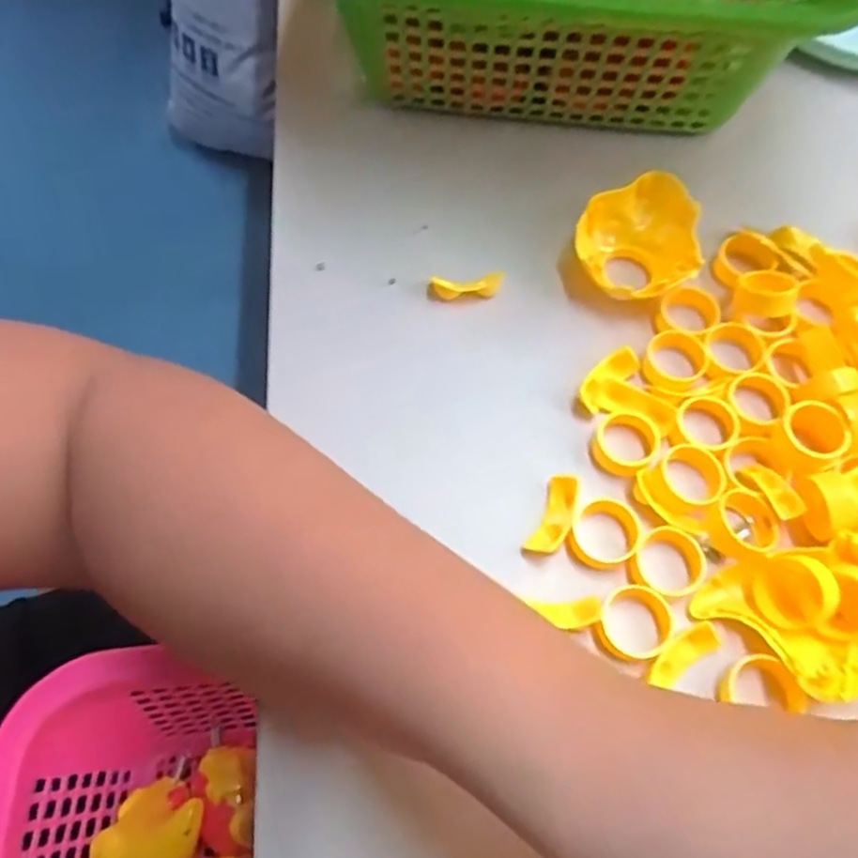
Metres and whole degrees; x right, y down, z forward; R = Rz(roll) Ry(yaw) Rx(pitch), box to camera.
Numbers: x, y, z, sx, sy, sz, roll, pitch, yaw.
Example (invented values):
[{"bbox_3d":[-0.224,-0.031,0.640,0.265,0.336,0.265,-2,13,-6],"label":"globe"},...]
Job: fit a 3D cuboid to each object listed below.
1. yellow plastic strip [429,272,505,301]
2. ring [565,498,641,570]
[{"bbox_3d":[0.018,-0.066,0.318,0.032,0.004,0.011,-3,64,-1],"label":"yellow plastic strip"},{"bbox_3d":[0.067,0.041,0.262,0.027,0.007,0.024,-34,69,-15],"label":"ring"}]

